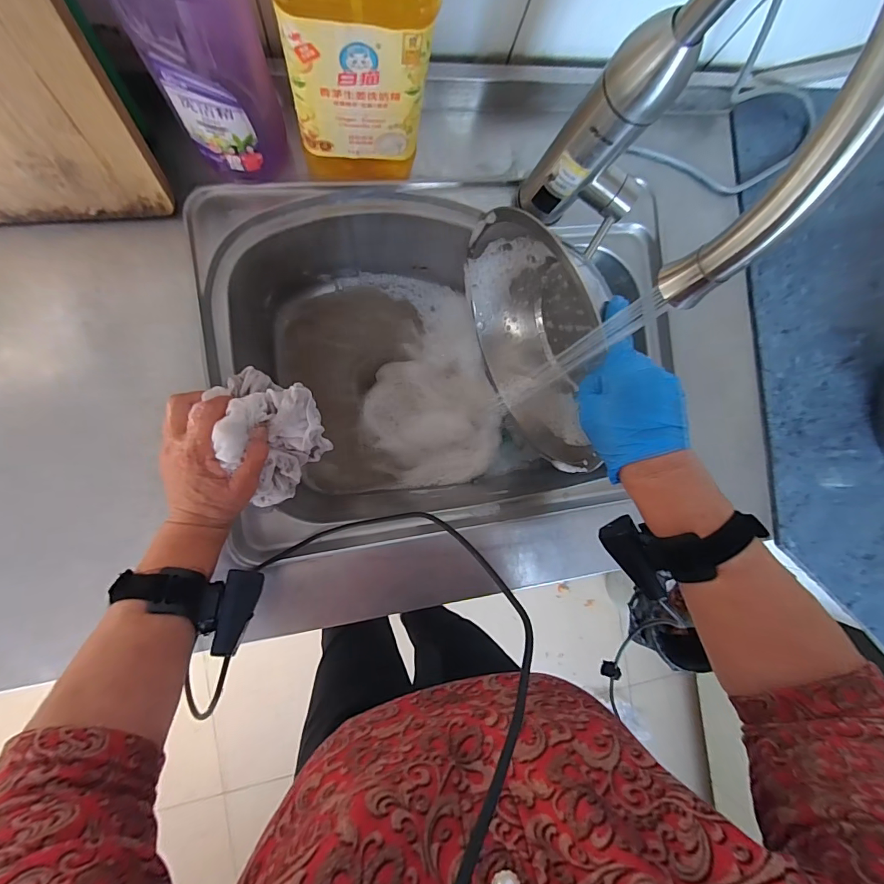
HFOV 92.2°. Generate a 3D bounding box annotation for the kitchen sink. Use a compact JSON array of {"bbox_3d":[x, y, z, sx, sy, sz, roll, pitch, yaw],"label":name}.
[{"bbox_3d":[0.003,-0.105,0.583,0.534,0.195,0.385,-7,91,-10],"label":"kitchen sink"}]

